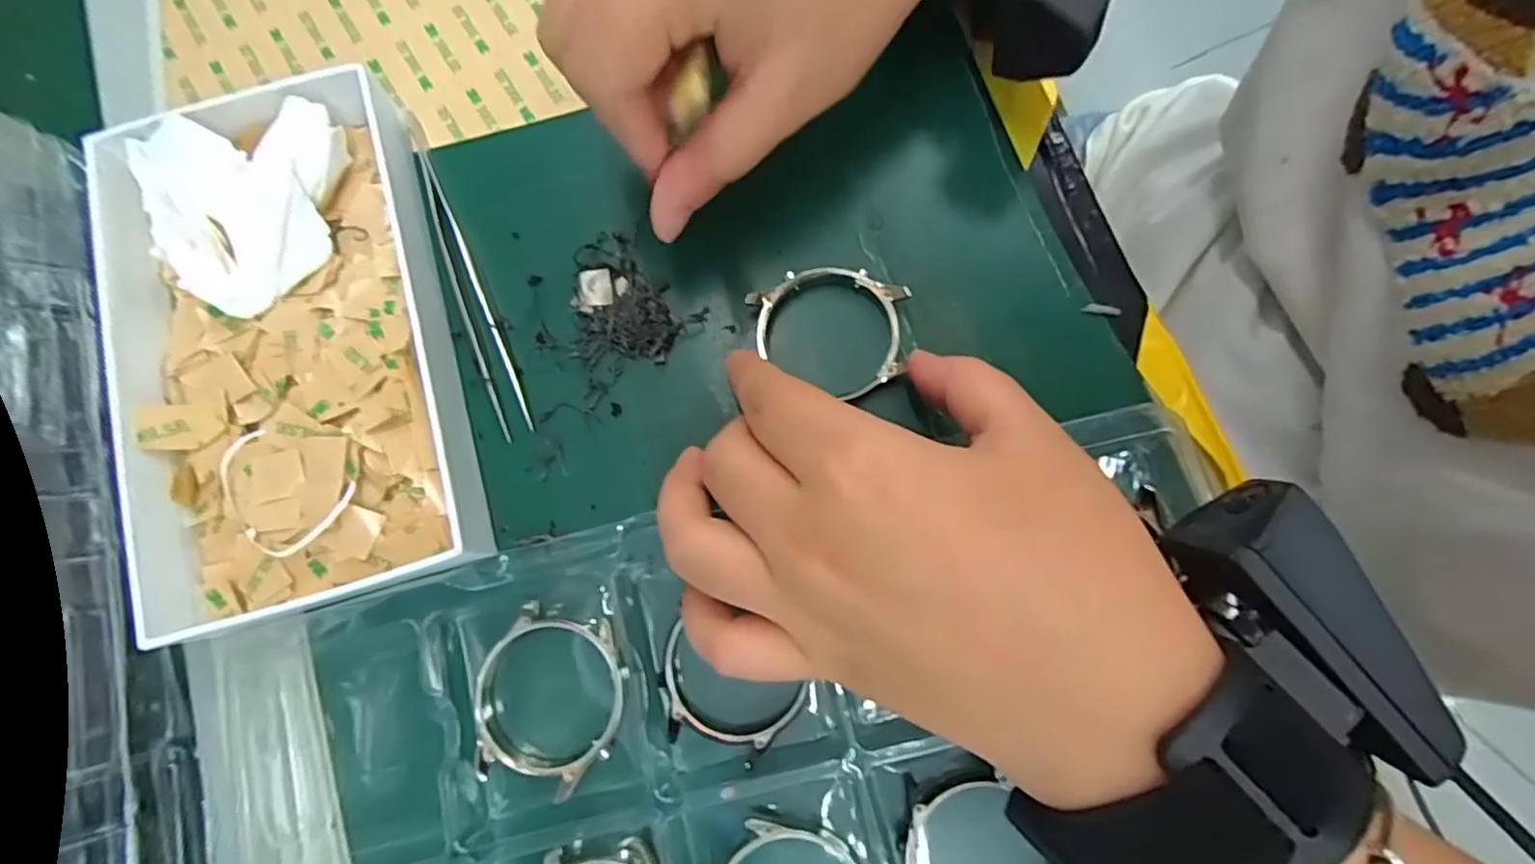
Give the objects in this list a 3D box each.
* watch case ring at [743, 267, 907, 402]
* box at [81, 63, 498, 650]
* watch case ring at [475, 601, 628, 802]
[{"bbox_3d":[0.022,-0.033,0.221,0.052,0.012,0.045,-9,79,0],"label":"watch case ring"},{"bbox_3d":[-0.165,-0.028,0.219,0.109,0.027,0.172,-14,79,-1],"label":"box"},{"bbox_3d":[-0.067,0.082,0.202,0.043,0.009,0.052,12,80,4],"label":"watch case ring"}]

